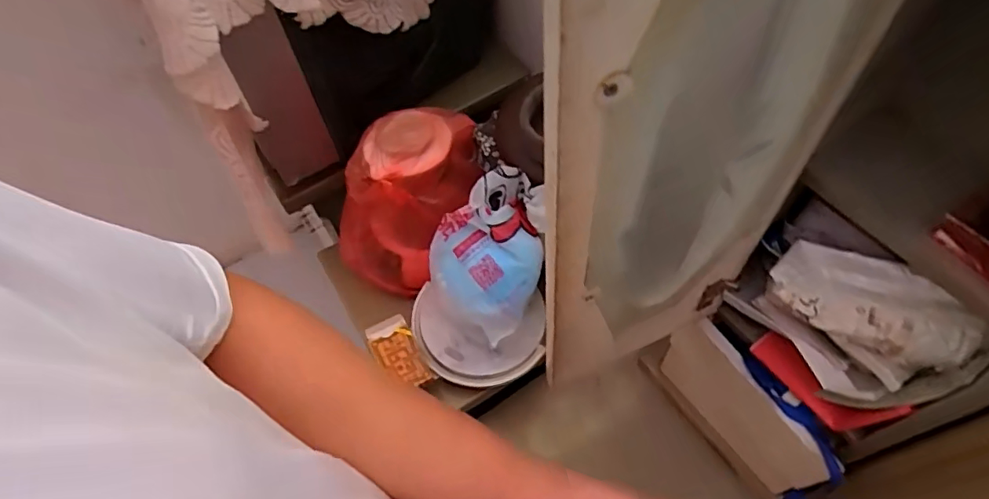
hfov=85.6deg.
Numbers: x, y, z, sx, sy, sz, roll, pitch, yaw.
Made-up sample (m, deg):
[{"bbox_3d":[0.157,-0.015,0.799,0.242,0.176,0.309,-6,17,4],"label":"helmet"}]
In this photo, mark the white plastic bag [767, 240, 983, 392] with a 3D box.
[{"bbox_3d":[0.335,0.056,0.490,0.158,0.101,0.048,26,62,19],"label":"white plastic bag"}]

